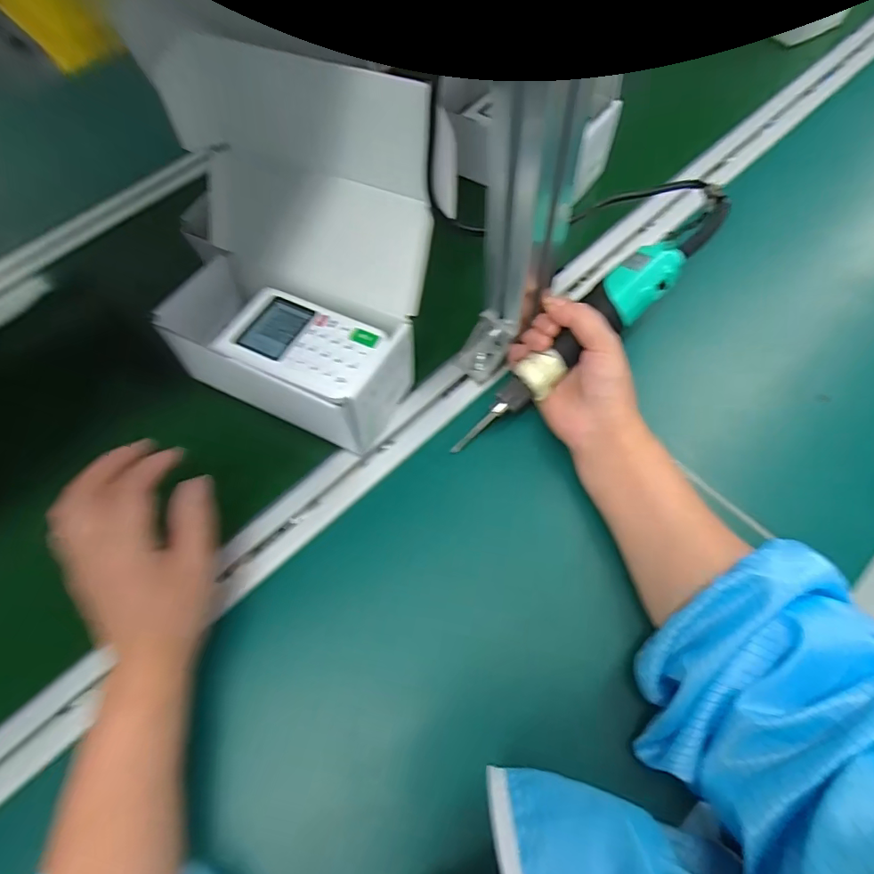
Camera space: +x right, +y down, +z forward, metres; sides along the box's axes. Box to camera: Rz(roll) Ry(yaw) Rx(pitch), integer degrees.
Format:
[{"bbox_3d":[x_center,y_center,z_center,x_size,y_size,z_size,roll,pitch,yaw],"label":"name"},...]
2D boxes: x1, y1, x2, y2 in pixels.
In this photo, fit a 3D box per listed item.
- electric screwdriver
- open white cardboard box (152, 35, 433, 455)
[{"bbox_3d":[0.120,-0.085,0.387,0.271,0.031,0.035,-42,69,5],"label":"electric screwdriver"},{"bbox_3d":[-0.107,-0.121,0.374,0.187,0.212,0.157,23,68,12],"label":"open white cardboard box"}]

